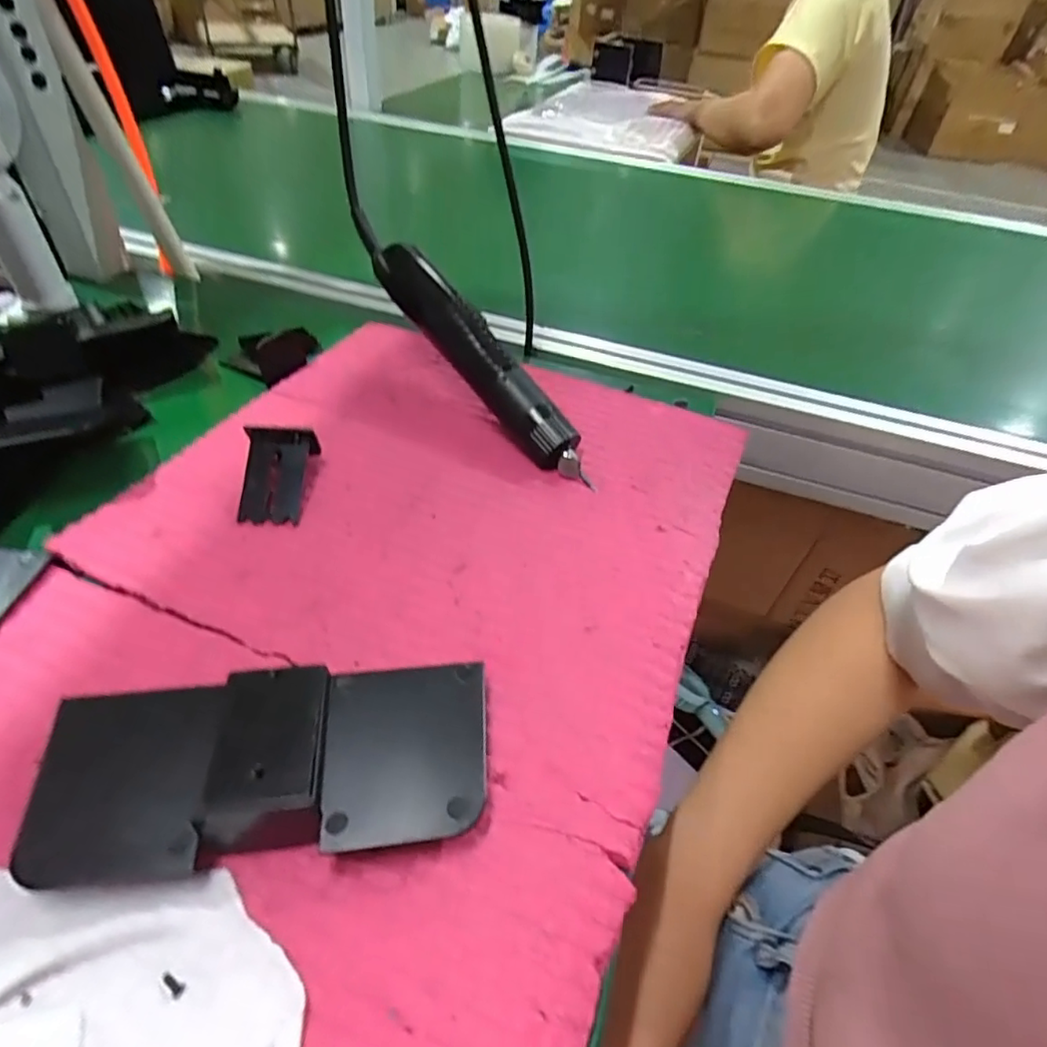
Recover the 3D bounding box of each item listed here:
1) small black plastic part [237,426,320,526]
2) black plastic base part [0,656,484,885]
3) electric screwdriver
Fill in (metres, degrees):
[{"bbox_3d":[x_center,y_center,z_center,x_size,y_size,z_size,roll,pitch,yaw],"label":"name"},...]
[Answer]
[{"bbox_3d":[-0.140,-0.030,0.347,0.037,0.031,0.054,-1,44,-7],"label":"small black plastic part"},{"bbox_3d":[-0.094,0.091,0.231,0.158,0.029,0.069,-3,45,-9],"label":"black plastic base part"},{"bbox_3d":[-0.031,-0.113,0.411,0.029,0.033,0.216,-31,74,-32],"label":"electric screwdriver"}]

